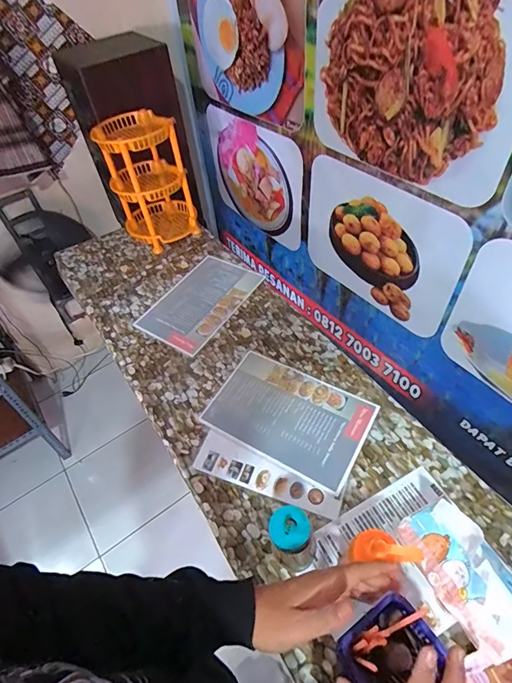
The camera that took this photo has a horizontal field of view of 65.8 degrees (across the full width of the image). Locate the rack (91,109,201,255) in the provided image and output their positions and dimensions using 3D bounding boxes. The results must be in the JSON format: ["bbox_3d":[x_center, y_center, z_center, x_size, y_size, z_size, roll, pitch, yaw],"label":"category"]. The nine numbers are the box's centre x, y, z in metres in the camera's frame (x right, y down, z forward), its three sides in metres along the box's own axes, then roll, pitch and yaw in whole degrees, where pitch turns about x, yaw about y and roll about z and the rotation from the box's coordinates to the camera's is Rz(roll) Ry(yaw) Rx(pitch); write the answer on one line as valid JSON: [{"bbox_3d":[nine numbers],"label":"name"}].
[{"bbox_3d":[-0.329,-0.495,1.226,0.220,0.335,0.264,-19,51,-8],"label":"rack"}]

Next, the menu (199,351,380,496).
[{"bbox_3d":[0.070,0.154,0.850,0.324,0.008,0.211,23,59,22],"label":"menu"}]

